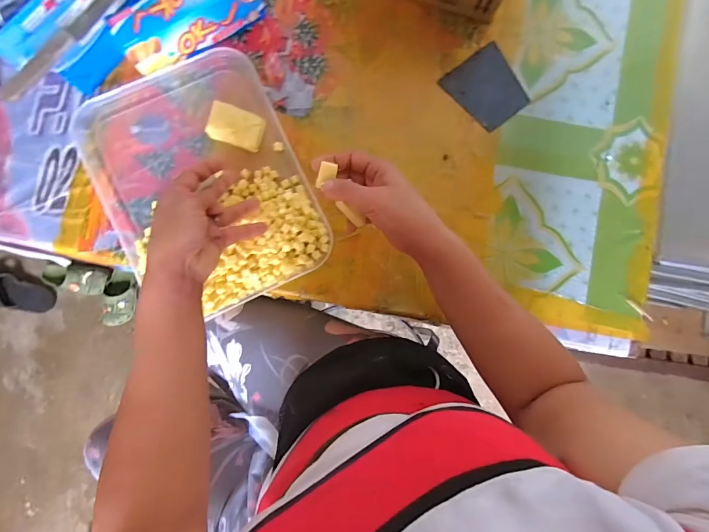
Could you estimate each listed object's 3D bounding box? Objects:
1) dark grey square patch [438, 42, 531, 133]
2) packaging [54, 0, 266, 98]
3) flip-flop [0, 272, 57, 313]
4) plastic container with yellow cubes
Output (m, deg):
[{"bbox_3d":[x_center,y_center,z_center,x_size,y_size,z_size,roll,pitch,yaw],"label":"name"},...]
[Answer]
[{"bbox_3d":[0.184,-0.243,0.518,0.087,0.008,0.100,-37,88,-4],"label":"dark grey square patch"},{"bbox_3d":[-0.235,-0.289,0.467,0.249,0.072,0.049,-29,88,-4],"label":"packaging"},{"bbox_3d":[-1.082,0.079,1.183,0.277,0.045,0.103,19,86,0],"label":"flip-flop"},{"bbox_3d":[-0.189,-0.106,0.477,0.241,0.042,0.312,-25,87,-4],"label":"plastic container with yellow cubes"}]

